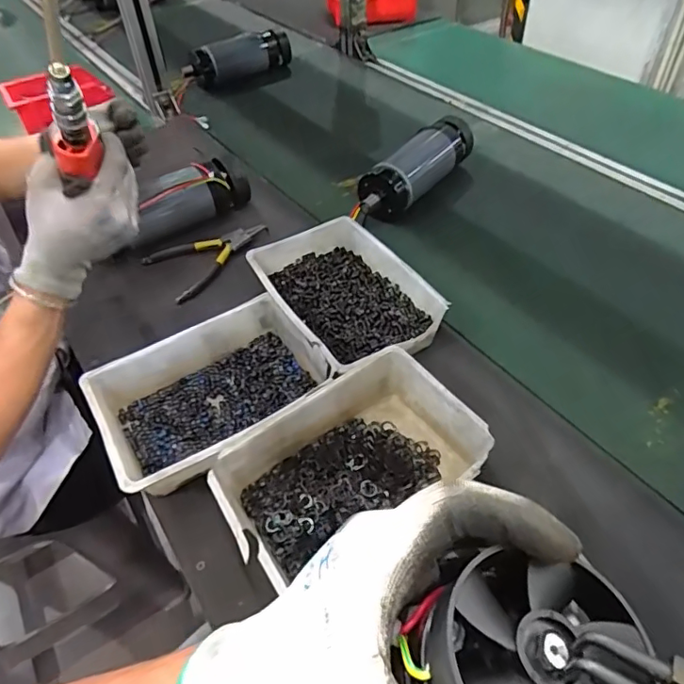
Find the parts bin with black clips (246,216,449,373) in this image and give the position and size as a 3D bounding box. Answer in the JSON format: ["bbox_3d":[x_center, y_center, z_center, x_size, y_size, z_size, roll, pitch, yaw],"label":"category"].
[{"bbox_3d":[0.007,-0.050,0.584,0.147,0.052,0.207,-24,50,-20],"label":"parts bin with black clips"}]

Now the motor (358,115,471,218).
[{"bbox_3d":[0.109,-0.249,0.765,0.067,0.065,0.235,28,53,25],"label":"motor"}]

